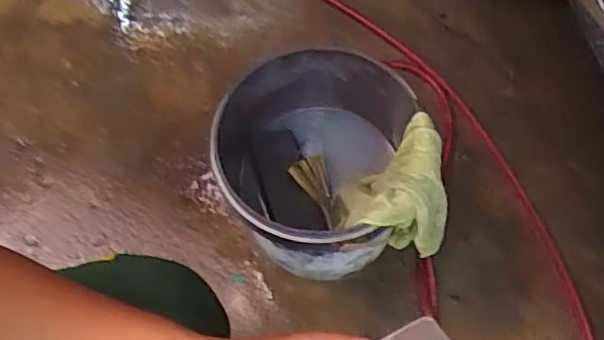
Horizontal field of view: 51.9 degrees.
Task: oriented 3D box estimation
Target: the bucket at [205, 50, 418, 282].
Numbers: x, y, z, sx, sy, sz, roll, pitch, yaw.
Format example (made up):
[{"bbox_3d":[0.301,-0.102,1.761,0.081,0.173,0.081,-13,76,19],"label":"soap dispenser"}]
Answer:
[{"bbox_3d":[0.020,0.006,0.748,0.205,0.216,0.223,0,68,0],"label":"bucket"}]

